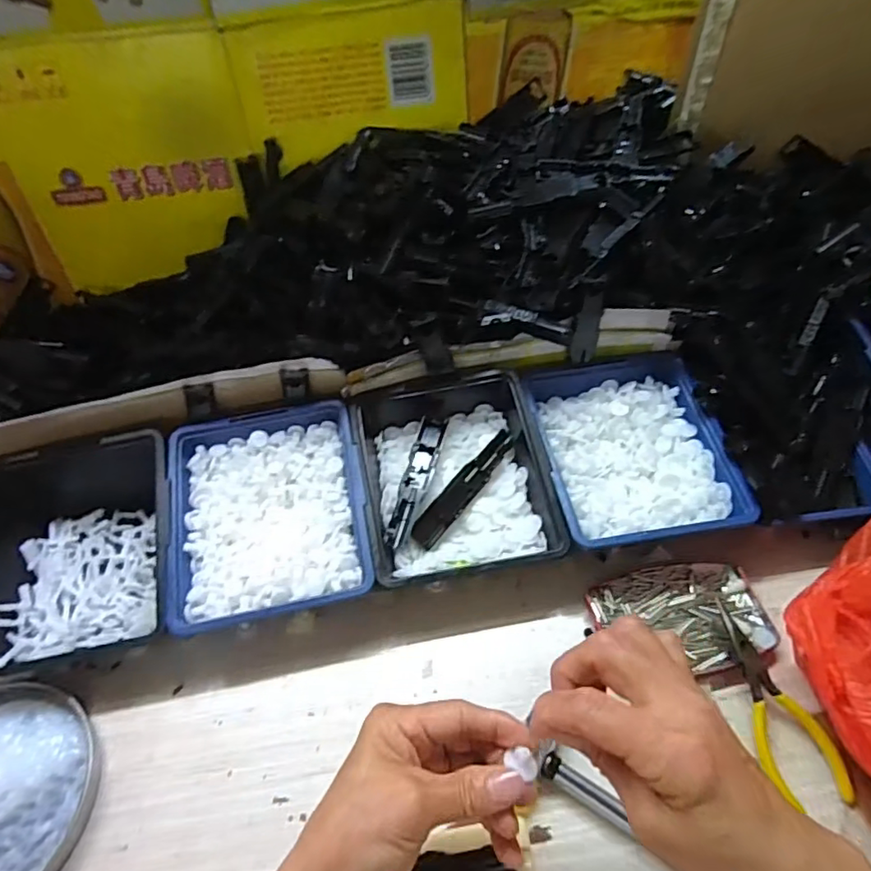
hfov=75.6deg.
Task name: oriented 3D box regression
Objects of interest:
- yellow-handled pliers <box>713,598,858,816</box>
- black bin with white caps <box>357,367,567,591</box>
[{"bbox_3d":[0.220,0.174,0.371,0.044,0.022,0.123,-13,50,-8],"label":"yellow-handled pliers"},{"bbox_3d":[0.013,0.028,0.453,0.140,0.054,0.172,-10,50,-5],"label":"black bin with white caps"}]

